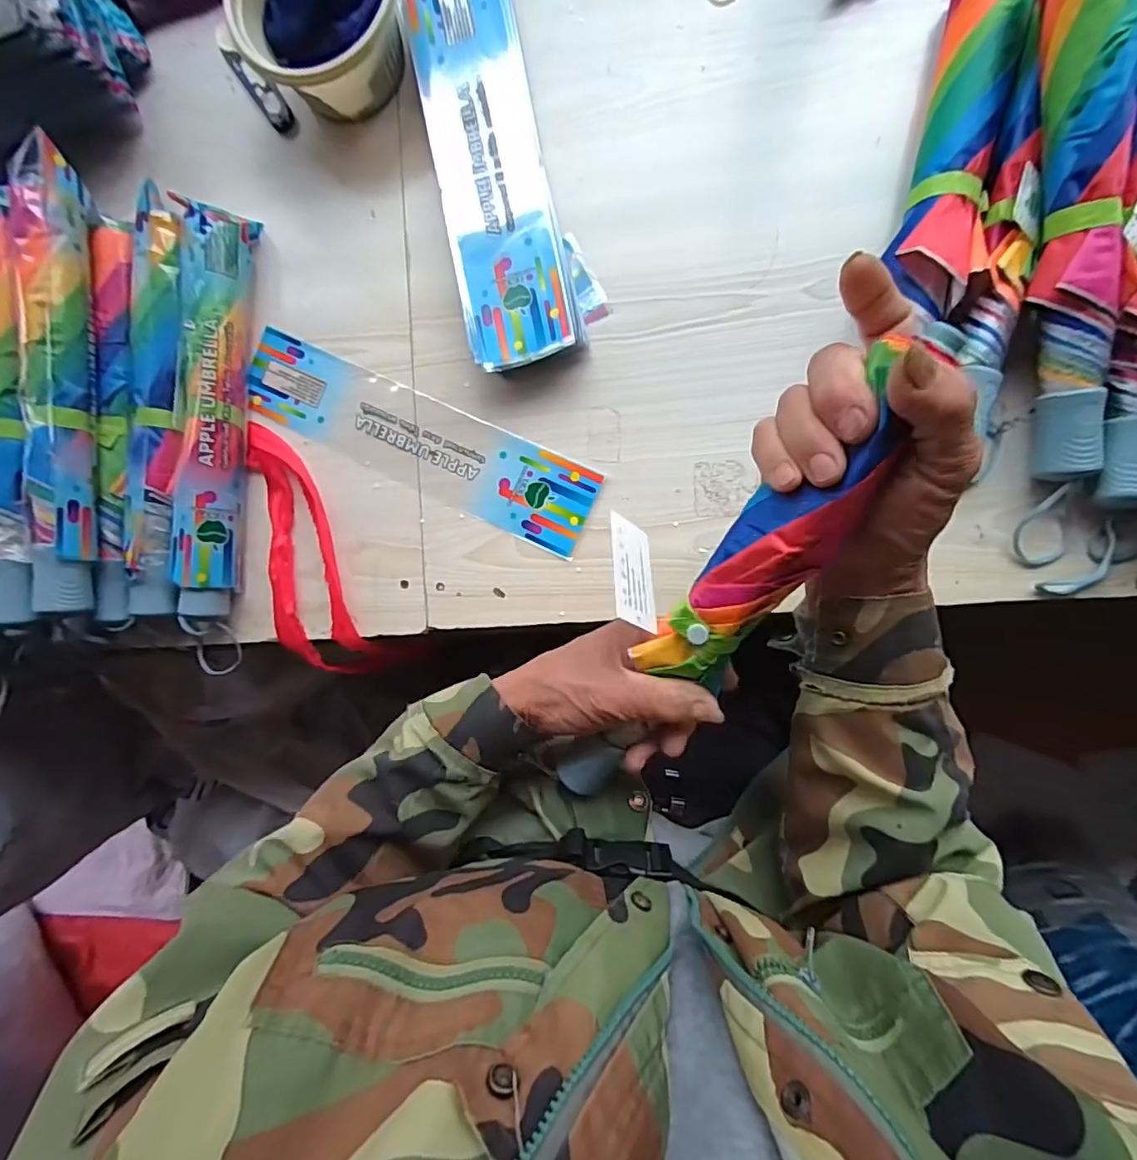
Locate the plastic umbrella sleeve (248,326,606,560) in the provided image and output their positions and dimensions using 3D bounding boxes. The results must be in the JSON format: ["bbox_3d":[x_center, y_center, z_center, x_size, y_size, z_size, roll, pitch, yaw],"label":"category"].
[{"bbox_3d":[-0.133,-0.122,0.478,0.329,0.005,0.076,26,93,7],"label":"plastic umbrella sleeve"}]

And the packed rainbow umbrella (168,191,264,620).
[{"bbox_3d":[-0.307,-0.139,0.472,0.048,0.042,0.350,3,92,7],"label":"packed rainbow umbrella"}]

